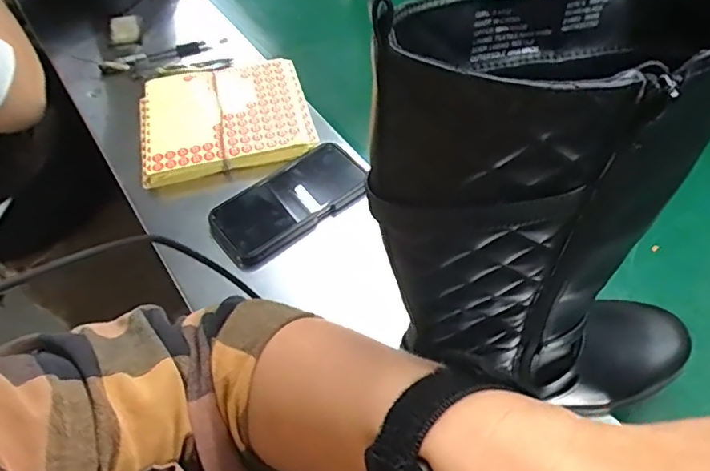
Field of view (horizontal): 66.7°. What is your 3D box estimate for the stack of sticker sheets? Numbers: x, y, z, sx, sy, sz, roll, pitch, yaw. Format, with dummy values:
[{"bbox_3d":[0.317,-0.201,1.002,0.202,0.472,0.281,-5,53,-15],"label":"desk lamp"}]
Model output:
[{"bbox_3d":[-0.157,-0.140,0.650,0.197,0.039,0.160,-14,56,-6],"label":"stack of sticker sheets"}]

